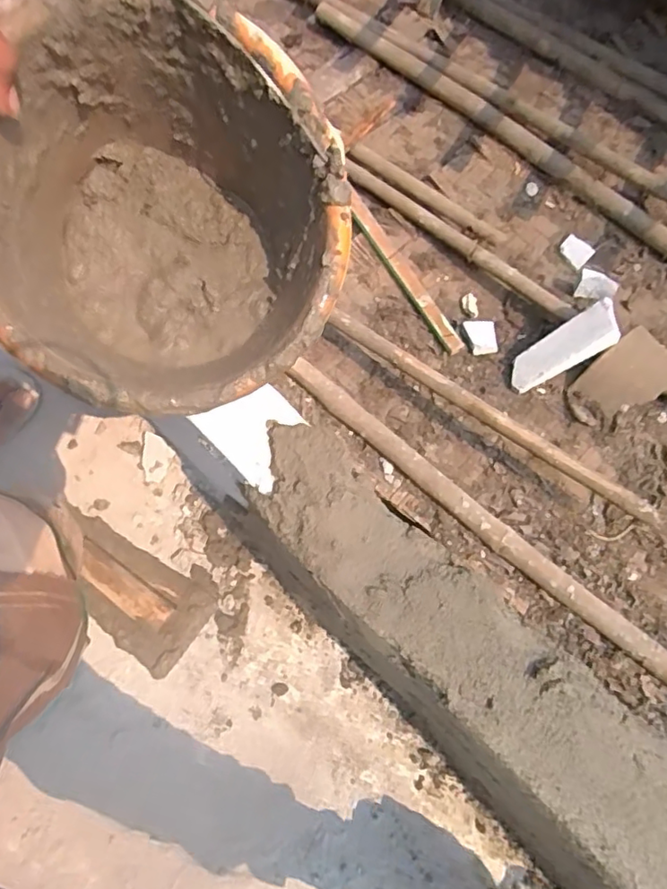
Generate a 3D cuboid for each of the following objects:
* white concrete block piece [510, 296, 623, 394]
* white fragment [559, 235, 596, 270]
[{"bbox_3d":[0.511,-0.211,1.295,0.263,0.051,0.098,-36,70,24],"label":"white concrete block piece"},{"bbox_3d":[0.610,-0.487,1.465,0.074,0.014,0.063,42,99,8],"label":"white fragment"}]

